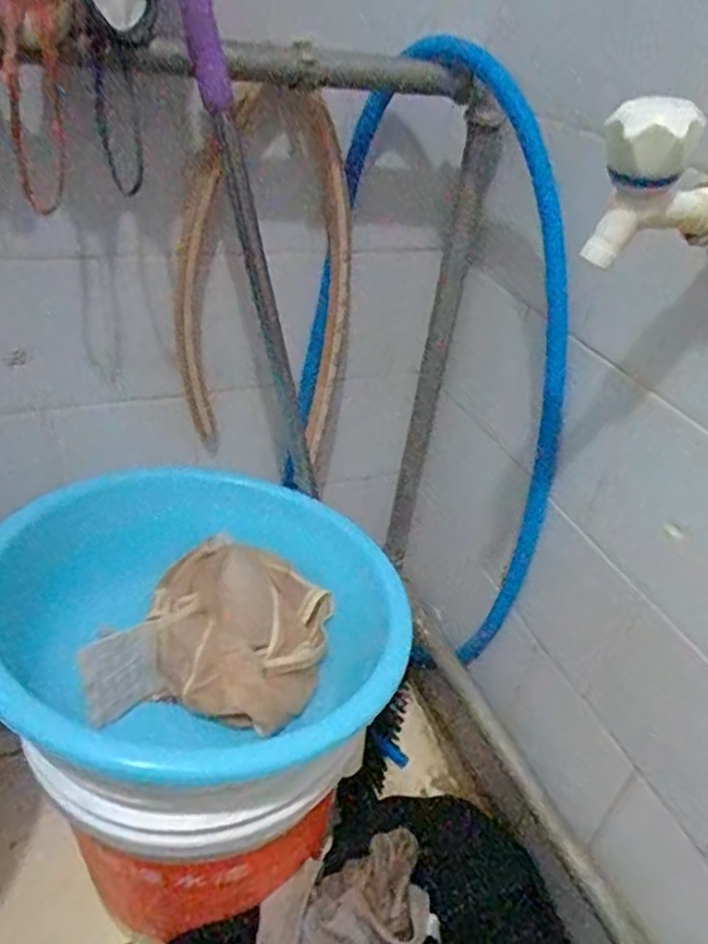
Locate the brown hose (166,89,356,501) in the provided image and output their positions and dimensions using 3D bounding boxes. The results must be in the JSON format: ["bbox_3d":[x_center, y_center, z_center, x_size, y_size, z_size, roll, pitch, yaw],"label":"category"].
[{"bbox_3d":[-0.085,-0.162,0.665,0.176,0.355,0.075,-3,37,-14],"label":"brown hose"}]

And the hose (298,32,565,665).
[{"bbox_3d":[0.078,-0.085,0.708,0.317,0.591,0.076,25,40,23],"label":"hose"}]

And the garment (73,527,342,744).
[{"bbox_3d":[-0.110,0.137,0.604,0.167,0.054,0.210,13,36,7],"label":"garment"}]

